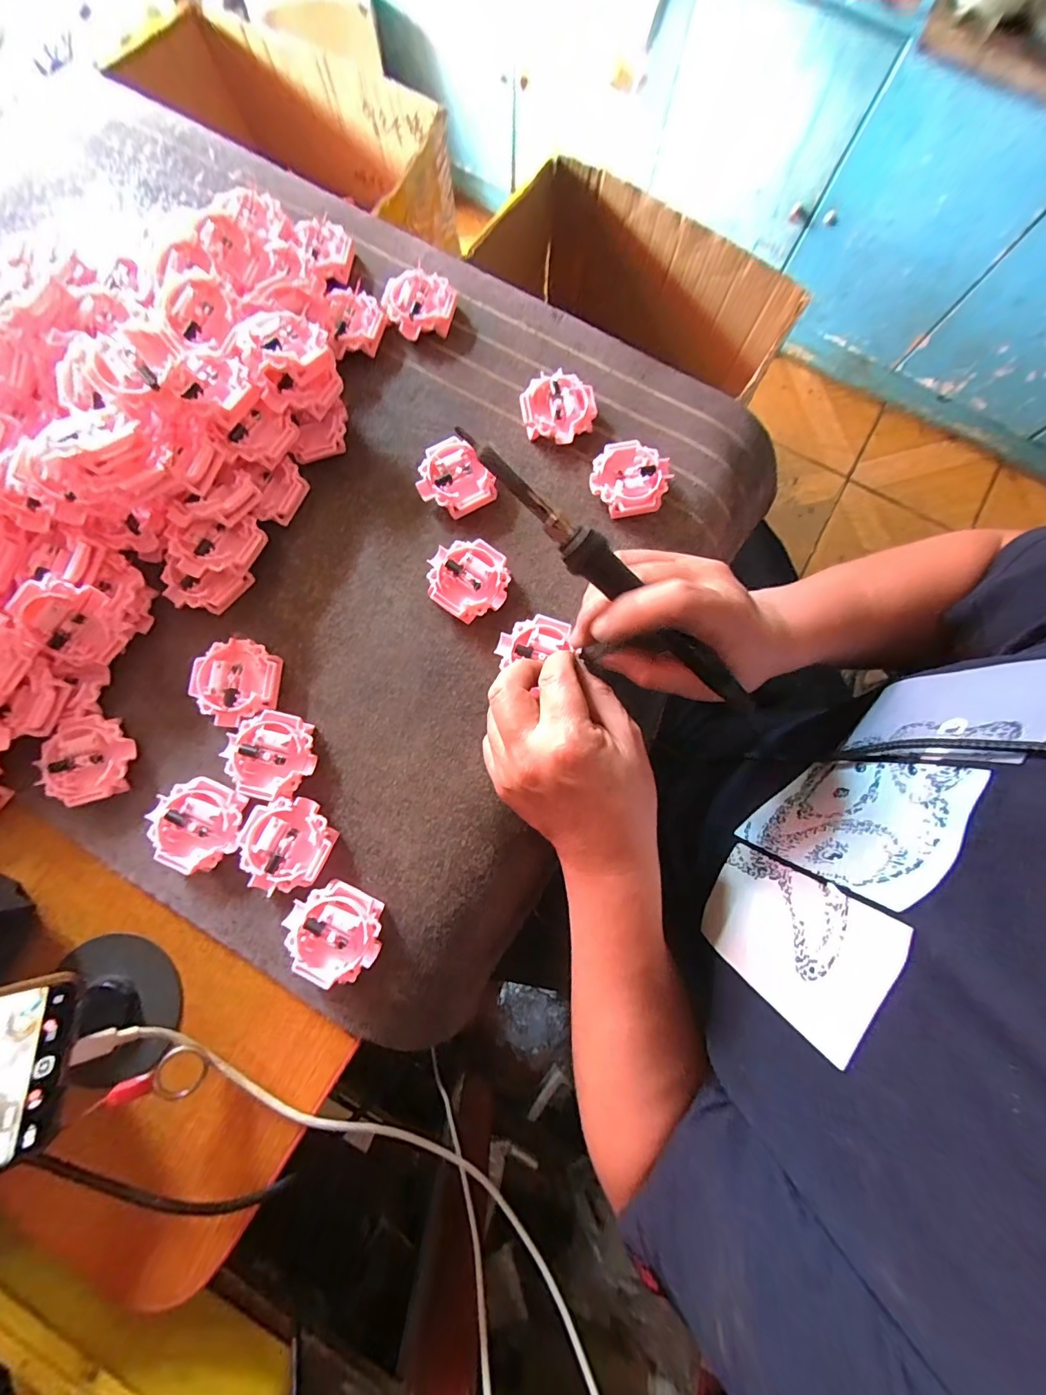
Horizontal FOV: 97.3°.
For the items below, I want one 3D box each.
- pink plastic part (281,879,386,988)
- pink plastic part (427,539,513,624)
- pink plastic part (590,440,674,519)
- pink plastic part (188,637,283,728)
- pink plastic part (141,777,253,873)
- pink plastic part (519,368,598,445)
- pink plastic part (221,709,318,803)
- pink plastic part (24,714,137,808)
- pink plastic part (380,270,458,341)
[{"bbox_3d":[-0.110,0.138,0.270,0.055,0.016,0.051,28,81,4],"label":"pink plastic part"},{"bbox_3d":[-0.036,-0.079,0.310,0.054,0.014,0.052,0,80,-1],"label":"pink plastic part"},{"bbox_3d":[0.075,-0.153,0.324,0.052,0.018,0.051,0,80,-1],"label":"pink plastic part"},{"bbox_3d":[-0.183,-0.009,0.296,0.052,0.013,0.055,3,80,0],"label":"pink plastic part"},{"bbox_3d":[-0.197,0.077,0.281,0.054,0.016,0.051,0,80,-1],"label":"pink plastic part"},{"bbox_3d":[0.026,-0.210,0.336,0.053,0.015,0.049,15,80,2],"label":"pink plastic part"},{"bbox_3d":[-0.156,0.036,0.288,0.053,0.016,0.052,0,80,-1],"label":"pink plastic part"},{"bbox_3d":[-0.270,0.039,0.288,0.052,0.014,0.052,13,80,2],"label":"pink plastic part"},{"bbox_3d":[-0.078,-0.298,0.348,0.050,0.018,0.056,9,80,1],"label":"pink plastic part"}]

